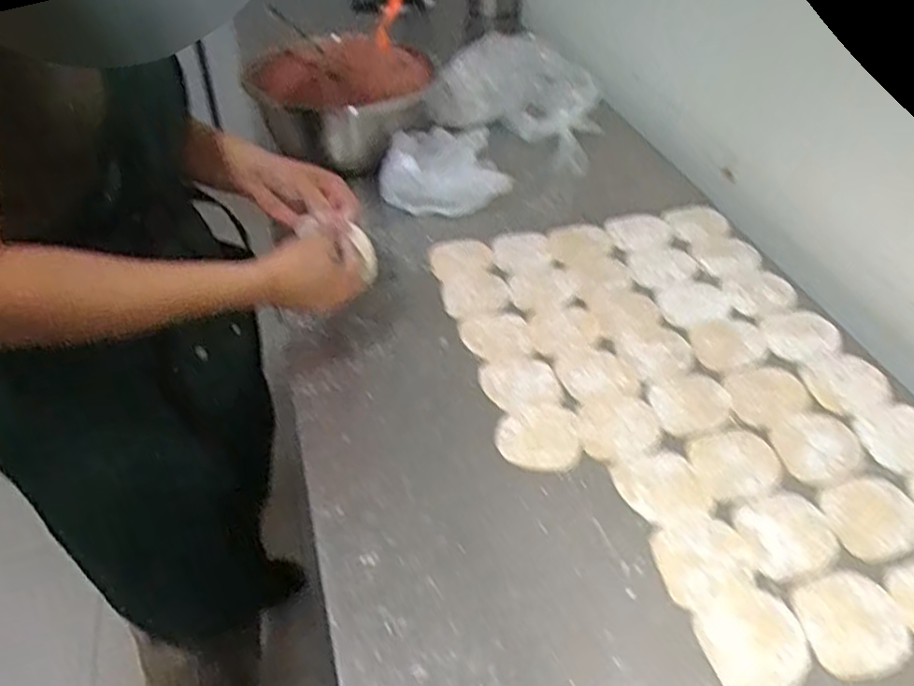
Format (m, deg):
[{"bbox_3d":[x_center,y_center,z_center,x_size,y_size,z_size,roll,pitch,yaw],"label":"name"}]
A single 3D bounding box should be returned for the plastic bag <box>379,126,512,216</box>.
[{"bbox_3d":[-0.018,-0.230,0.945,0.163,0.101,0.105,-7,44,-8],"label":"plastic bag"}]

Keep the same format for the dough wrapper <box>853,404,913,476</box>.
[{"bbox_3d":[0.425,0.090,0.674,0.086,0.004,0.075,-13,45,-14],"label":"dough wrapper"}]

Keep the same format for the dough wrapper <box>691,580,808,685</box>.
[{"bbox_3d":[0.220,0.221,0.530,0.080,0.006,0.085,0,44,0],"label":"dough wrapper"}]

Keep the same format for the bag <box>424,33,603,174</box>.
[{"bbox_3d":[0.097,-0.381,1.090,0.235,0.121,0.171,12,45,12],"label":"bag"}]

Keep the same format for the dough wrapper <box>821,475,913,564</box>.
[{"bbox_3d":[0.360,0.149,0.613,0.086,0.004,0.075,-13,45,-14],"label":"dough wrapper"}]

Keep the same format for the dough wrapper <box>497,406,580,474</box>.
[{"bbox_3d":[0.076,0.088,0.670,0.076,0.004,0.072,-2,44,-3],"label":"dough wrapper"}]

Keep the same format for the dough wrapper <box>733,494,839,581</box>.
[{"bbox_3d":[0.279,0.162,0.601,0.079,0.004,0.073,0,44,0],"label":"dough wrapper"}]

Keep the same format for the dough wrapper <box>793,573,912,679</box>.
[{"bbox_3d":[0.302,0.213,0.543,0.078,0.004,0.082,0,44,0],"label":"dough wrapper"}]

